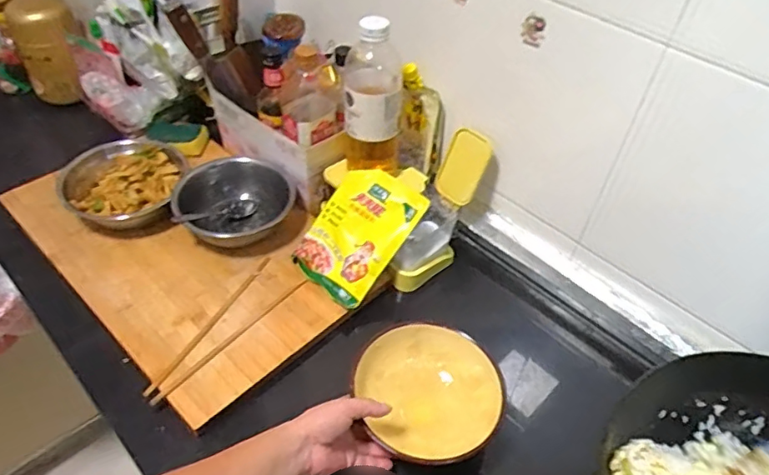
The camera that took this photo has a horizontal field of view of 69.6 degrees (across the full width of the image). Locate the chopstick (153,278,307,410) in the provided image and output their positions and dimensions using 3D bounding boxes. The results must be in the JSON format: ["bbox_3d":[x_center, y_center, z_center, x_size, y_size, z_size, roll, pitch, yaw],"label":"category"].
[{"bbox_3d":[-0.196,0.131,0.732,0.012,0.006,0.253,32,51,24],"label":"chopstick"}]

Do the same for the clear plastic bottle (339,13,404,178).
[{"bbox_3d":[-0.016,-0.196,0.792,0.086,0.225,0.084,-2,46,-7],"label":"clear plastic bottle"}]

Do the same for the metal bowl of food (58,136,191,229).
[{"bbox_3d":[-0.407,-0.084,0.881,0.181,0.066,0.178,2,45,-2],"label":"metal bowl of food"}]

